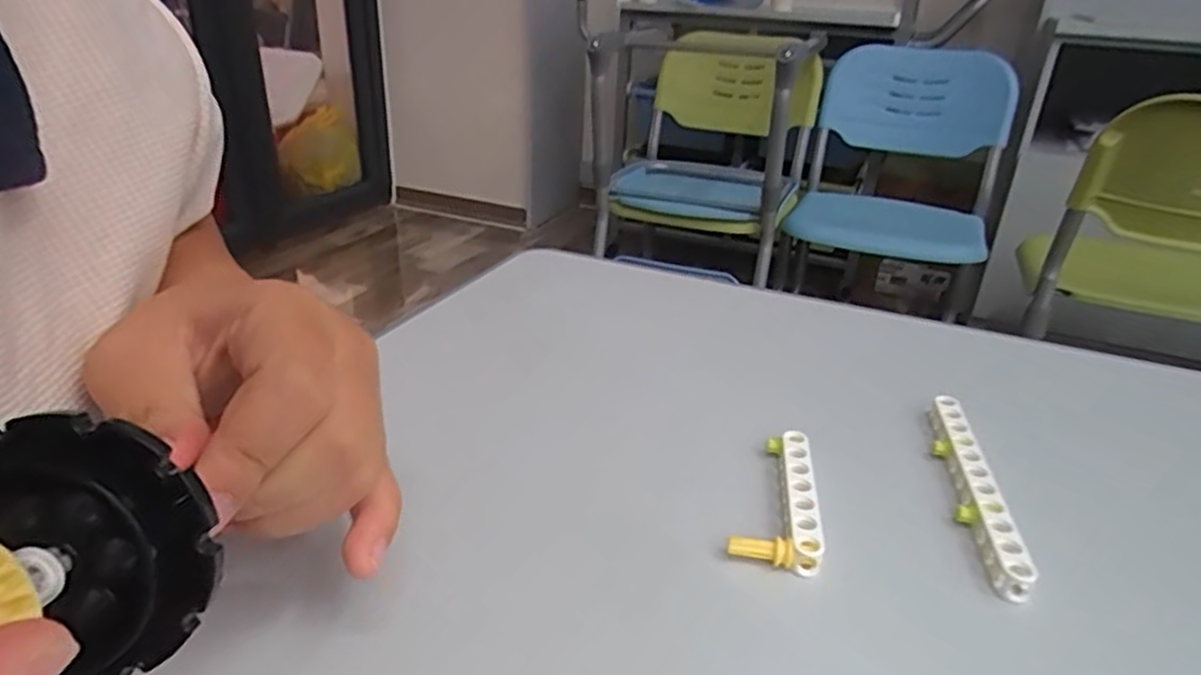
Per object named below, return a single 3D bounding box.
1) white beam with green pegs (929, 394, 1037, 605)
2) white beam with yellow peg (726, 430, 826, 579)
[{"bbox_3d":[0.135,0.053,0.264,0.013,0.014,0.101,7,27,8],"label":"white beam with green pegs"},{"bbox_3d":[0.064,0.055,0.257,0.028,0.012,0.064,9,27,12],"label":"white beam with yellow peg"}]

